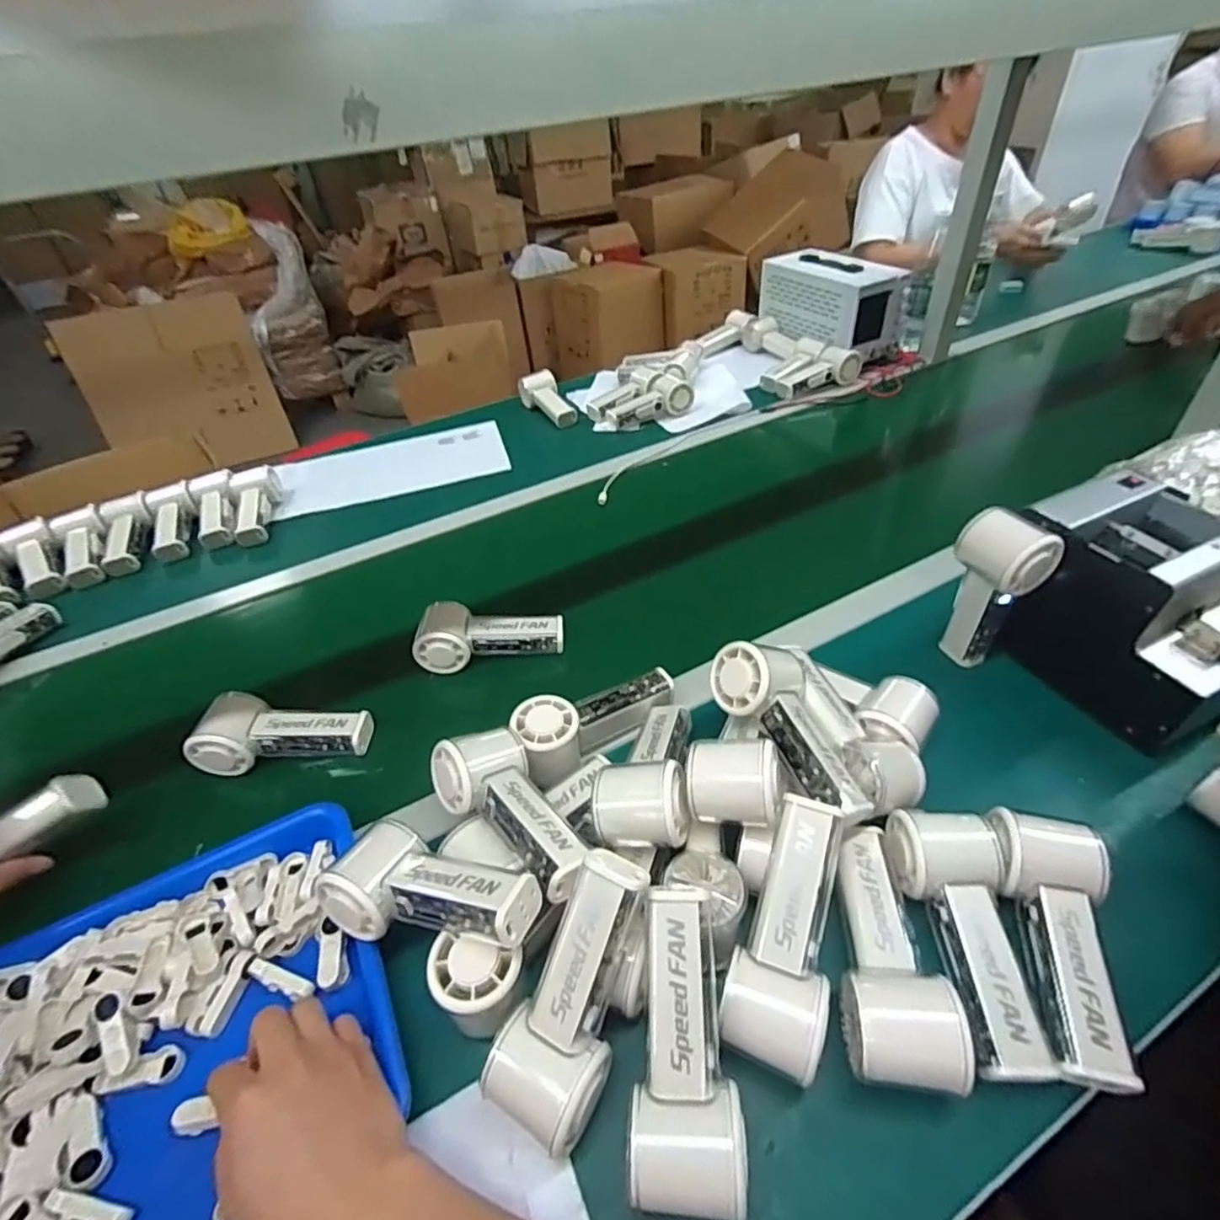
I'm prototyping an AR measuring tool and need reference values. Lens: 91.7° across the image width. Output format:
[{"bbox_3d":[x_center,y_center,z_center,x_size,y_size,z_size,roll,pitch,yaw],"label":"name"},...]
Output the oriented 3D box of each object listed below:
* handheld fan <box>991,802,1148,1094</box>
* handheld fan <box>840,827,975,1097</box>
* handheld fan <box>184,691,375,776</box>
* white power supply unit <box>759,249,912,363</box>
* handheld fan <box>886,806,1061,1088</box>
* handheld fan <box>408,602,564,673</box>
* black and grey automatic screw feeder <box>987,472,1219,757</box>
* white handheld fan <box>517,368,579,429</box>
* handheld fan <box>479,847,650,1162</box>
[{"bbox_3d":[0.288,0.203,0.370,0.058,0.042,0.143,3,43,11],"label":"handheld fan"},{"bbox_3d":[0.176,0.217,0.383,0.056,0.063,0.152,1,43,9],"label":"handheld fan"},{"bbox_3d":[-0.303,0.116,0.556,0.141,0.047,0.066,-1,43,6],"label":"handheld fan"},{"bbox_3d":[0.424,-0.593,1.156,0.141,0.148,0.264,-21,44,-15],"label":"white power supply unit"},{"bbox_3d":[0.230,0.204,0.380,0.065,0.047,0.151,-2,43,5],"label":"handheld fan"},{"bbox_3d":[-0.125,0.028,0.634,0.151,0.042,0.072,0,43,7],"label":"handheld fan"},{"bbox_3d":[0.454,0.006,0.508,0.128,0.155,0.170,-17,44,-11],"label":"black and grey automatic screw feeder"},{"bbox_3d":[-0.110,-0.383,1.091,0.062,0.048,0.152,-27,60,-21],"label":"white handheld fan"},{"bbox_3d":[-0.021,0.221,0.347,0.060,0.043,0.152,16,79,23],"label":"handheld fan"}]

